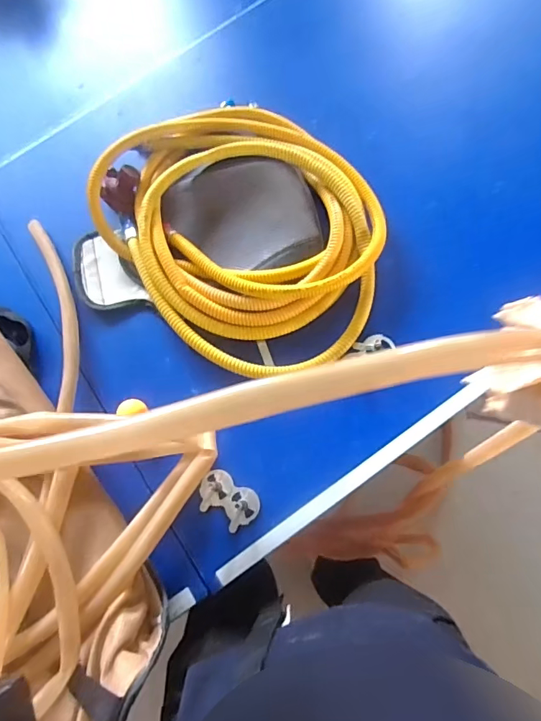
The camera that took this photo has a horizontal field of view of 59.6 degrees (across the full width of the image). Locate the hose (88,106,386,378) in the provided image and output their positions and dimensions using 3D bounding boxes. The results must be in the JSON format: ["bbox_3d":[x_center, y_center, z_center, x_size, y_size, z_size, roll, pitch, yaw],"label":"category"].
[{"bbox_3d":[-0.040,-0.192,0.680,0.338,0.090,0.444,-44,73,-7],"label":"hose"}]

